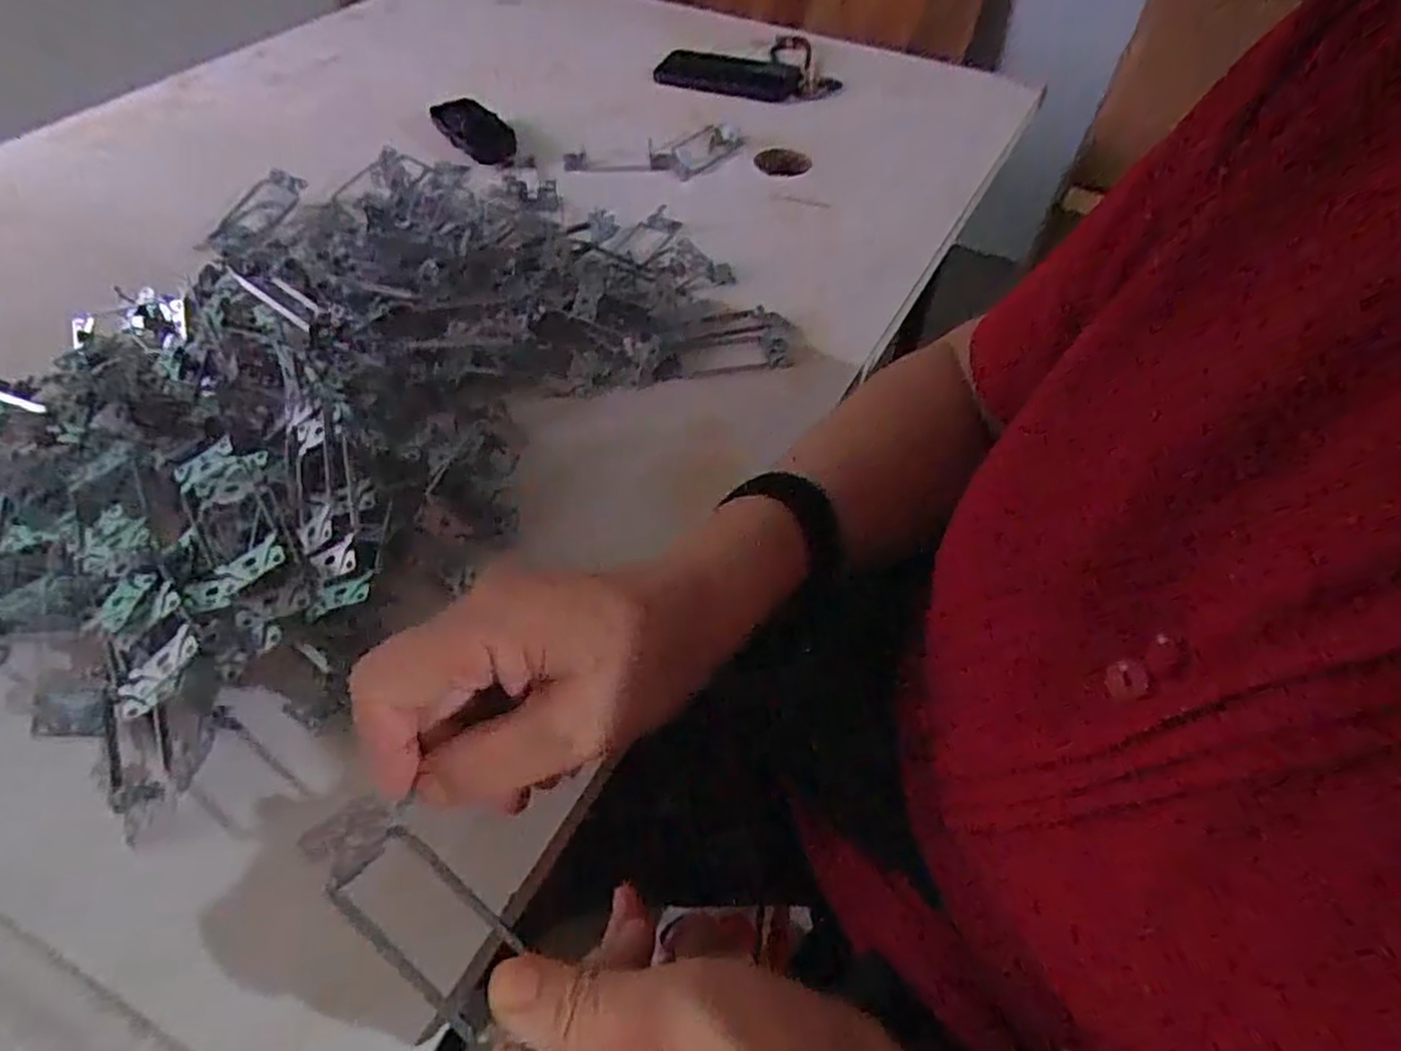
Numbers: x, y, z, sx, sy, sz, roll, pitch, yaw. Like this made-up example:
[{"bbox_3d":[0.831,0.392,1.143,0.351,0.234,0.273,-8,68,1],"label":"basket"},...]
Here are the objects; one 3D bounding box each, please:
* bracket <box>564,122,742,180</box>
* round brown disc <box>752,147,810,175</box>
[{"bbox_3d":[-0.042,-0.376,0.731,0.187,0.020,0.070,-15,55,-13],"label":"bracket"},{"bbox_3d":[0.084,-0.372,0.734,0.054,0.006,0.052,1,53,-1],"label":"round brown disc"}]

